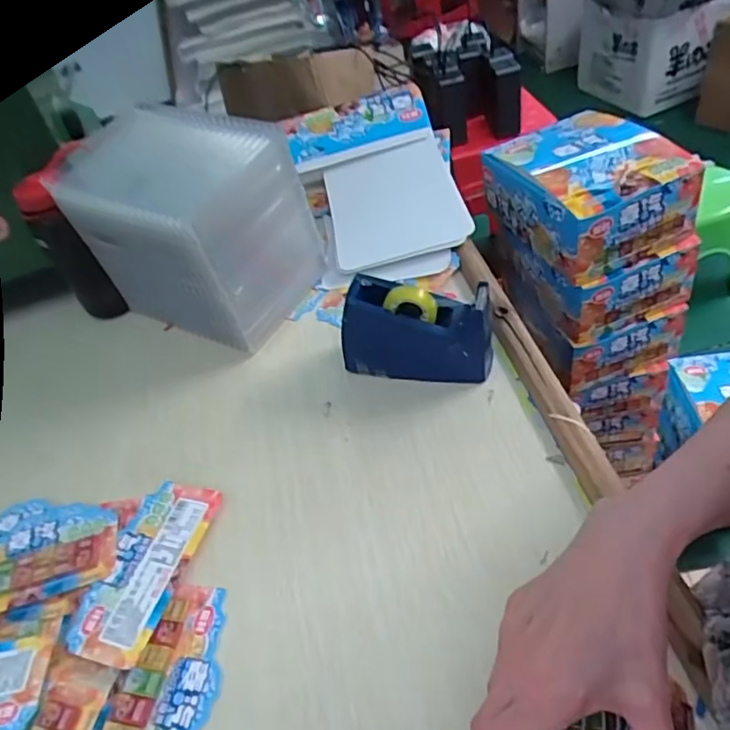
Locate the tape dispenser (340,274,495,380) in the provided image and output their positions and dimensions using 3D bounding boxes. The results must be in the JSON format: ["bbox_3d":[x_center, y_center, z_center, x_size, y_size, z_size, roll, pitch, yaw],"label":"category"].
[{"bbox_3d":[0.047,-0.028,0.550,0.137,0.099,0.045,4,48,17],"label":"tape dispenser"}]

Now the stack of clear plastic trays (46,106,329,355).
[{"bbox_3d":[-0.194,-0.149,0.651,0.231,0.183,0.158,18,53,26],"label":"stack of clear plastic trays"}]

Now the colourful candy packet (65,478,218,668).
[{"bbox_3d":[-0.175,0.157,0.471,0.071,0.007,0.144,9,48,16],"label":"colourful candy packet"}]

